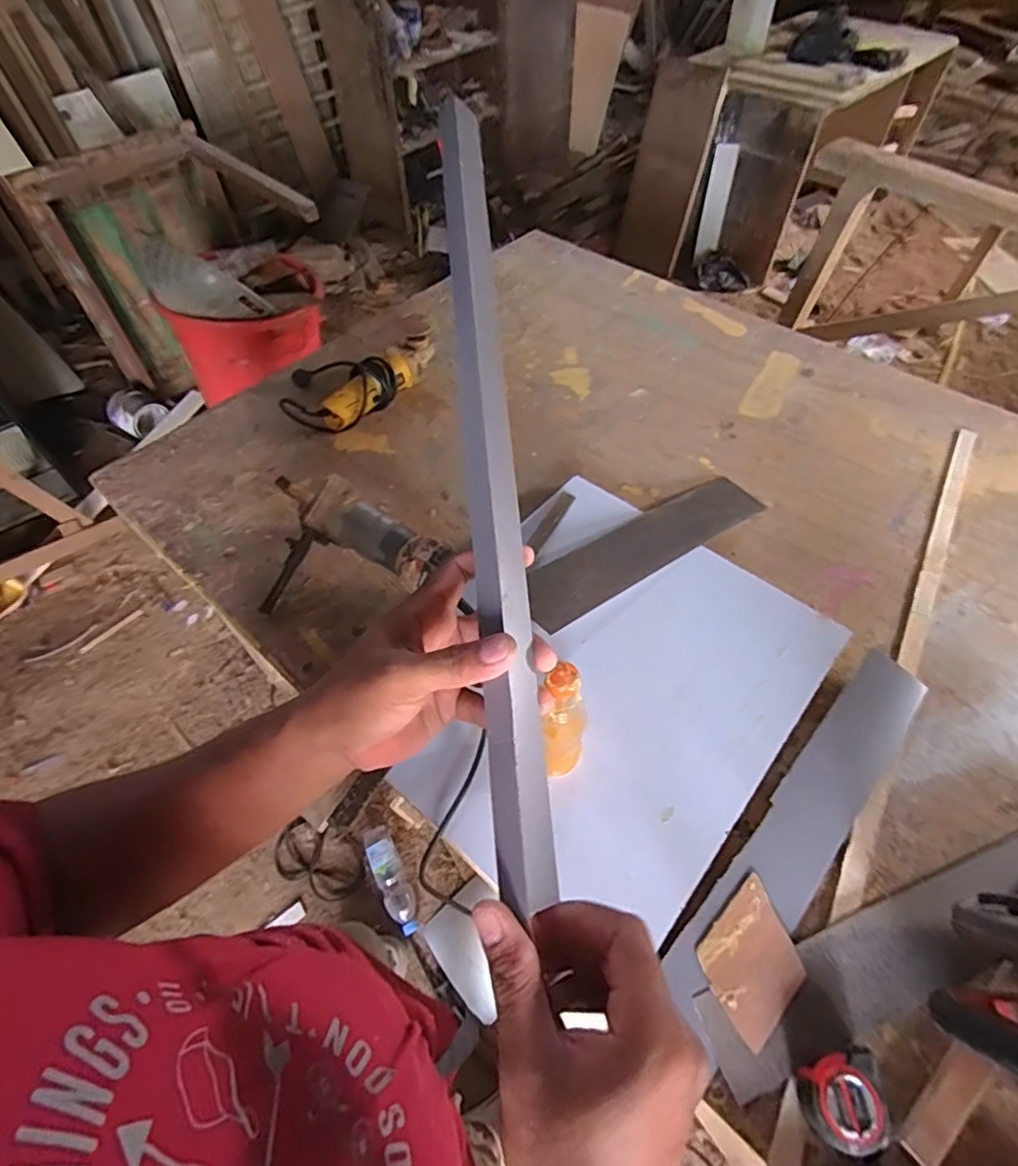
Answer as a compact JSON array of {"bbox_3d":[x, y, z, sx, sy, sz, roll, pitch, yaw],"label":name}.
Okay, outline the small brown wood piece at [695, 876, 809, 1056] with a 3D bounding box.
[{"bbox_3d":[0.242,0.372,0.571,0.113,0.006,0.095,-34,69,-23],"label":"small brown wood piece"}]

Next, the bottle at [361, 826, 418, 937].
[{"bbox_3d":[-0.273,0.681,1.341,0.067,0.065,0.237,-24,57,-15],"label":"bottle"}]

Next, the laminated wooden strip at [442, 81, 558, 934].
[{"bbox_3d":[-0.014,-0.098,0.376,0.030,0.025,0.546,-5,73,-2],"label":"laminated wooden strip"}]

